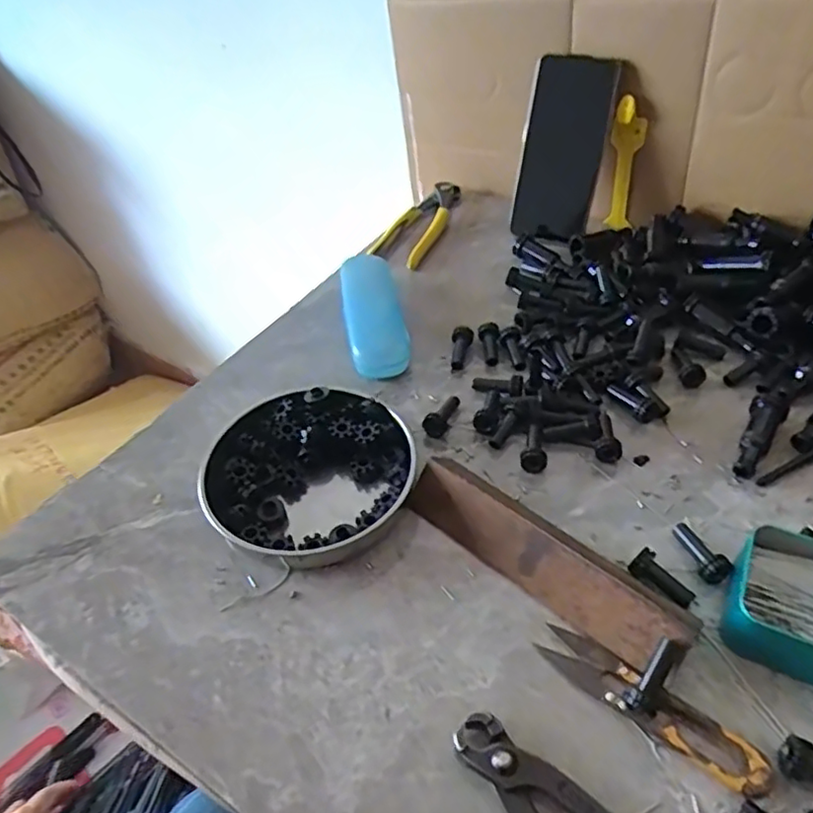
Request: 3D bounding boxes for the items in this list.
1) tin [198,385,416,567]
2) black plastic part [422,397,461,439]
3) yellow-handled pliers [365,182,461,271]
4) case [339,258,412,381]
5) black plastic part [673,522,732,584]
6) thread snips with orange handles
[{"bbox_3d":[-0.064,0.045,0.419,0.133,0.030,0.126,-1,46,5],"label":"tin"},{"bbox_3d":[0.028,0.007,0.463,0.016,0.017,0.045,18,37,22],"label":"black plastic part"},{"bbox_3d":[0.012,-0.193,0.660,0.058,0.020,0.164,14,48,18],"label":"yellow-handled pliers"},{"bbox_3d":[-0.030,-0.085,0.541,0.049,0.024,0.147,-10,46,-4],"label":"case"},{"bbox_3d":[0.172,0.086,0.370,0.017,0.017,0.039,-14,33,-8],"label":"black plastic part"},{"bbox_3d":[0.124,0.151,0.318,0.116,0.009,0.024,30,55,30],"label":"thread snips with orange handles"}]

